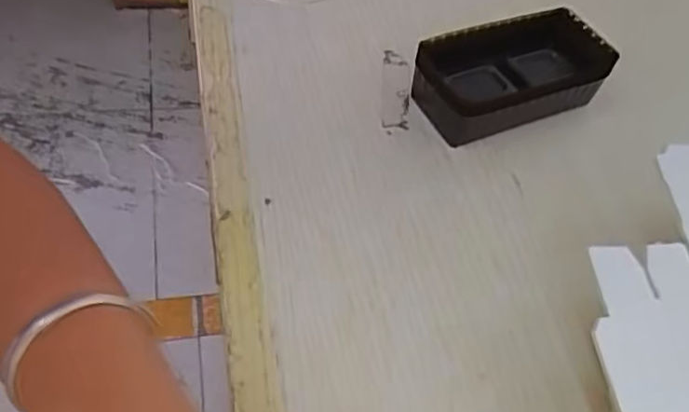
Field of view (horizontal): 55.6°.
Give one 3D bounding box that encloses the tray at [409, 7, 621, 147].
[{"bbox_3d":[0.102,-0.077,0.391,0.125,0.039,0.060,-16,56,-21],"label":"tray"}]

